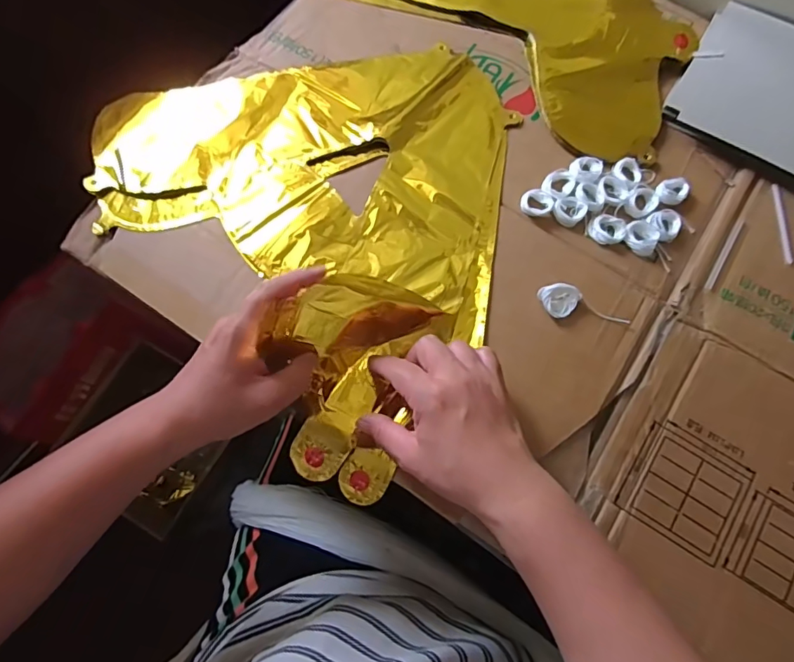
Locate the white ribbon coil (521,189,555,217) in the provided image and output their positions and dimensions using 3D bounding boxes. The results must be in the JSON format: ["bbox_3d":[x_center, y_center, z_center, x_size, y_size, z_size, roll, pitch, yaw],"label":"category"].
[{"bbox_3d":[0.125,-0.114,0.447,0.027,0.008,0.026,0,73,-1],"label":"white ribbon coil"}]

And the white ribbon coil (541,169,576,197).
[{"bbox_3d":[0.146,-0.132,0.454,0.026,0.006,0.031,32,76,8],"label":"white ribbon coil"}]

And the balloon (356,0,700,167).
[{"bbox_3d":[0.118,-0.345,0.523,0.406,0.018,0.215,38,77,10],"label":"balloon"}]

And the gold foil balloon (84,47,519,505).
[{"bbox_3d":[-0.045,-0.131,0.424,0.342,0.073,0.394,-41,78,-12],"label":"gold foil balloon"}]

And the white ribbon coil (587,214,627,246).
[{"bbox_3d":[0.185,-0.089,0.441,0.030,0.006,0.027,35,76,9],"label":"white ribbon coil"}]

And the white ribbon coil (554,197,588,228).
[{"bbox_3d":[0.153,-0.107,0.445,0.027,0.008,0.028,0,73,-1],"label":"white ribbon coil"}]

